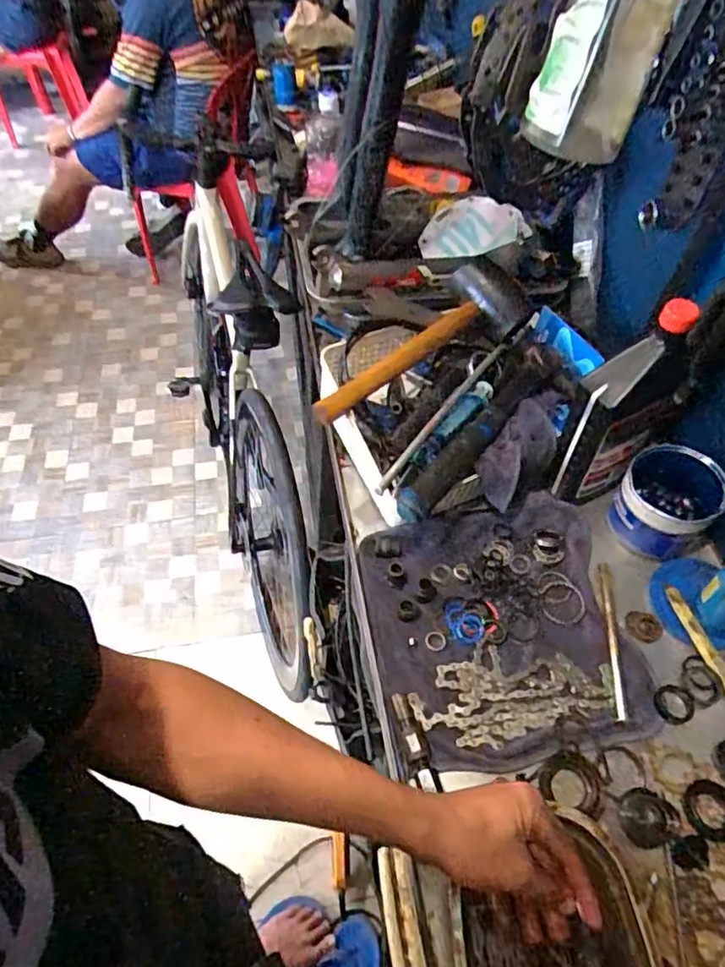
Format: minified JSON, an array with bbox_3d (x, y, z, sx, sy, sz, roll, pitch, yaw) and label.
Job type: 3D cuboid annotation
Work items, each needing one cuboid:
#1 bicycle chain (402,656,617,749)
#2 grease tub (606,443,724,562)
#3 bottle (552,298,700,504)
[{"bbox_3d":[0.150,0.207,0.571,0.202,0.018,0.075,-9,54,-7],"label":"bicycle chain"},{"bbox_3d":[0.347,0.022,0.667,0.096,0.091,0.100,0,53,0],"label":"grease tub"},{"bbox_3d":[0.286,-0.080,0.639,0.125,0.251,0.070,-36,61,-24],"label":"bottle"}]

